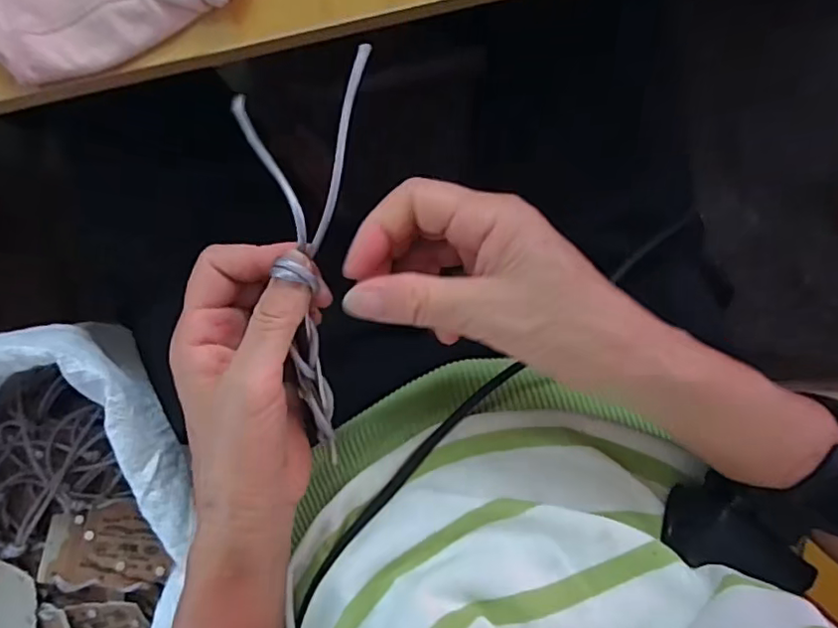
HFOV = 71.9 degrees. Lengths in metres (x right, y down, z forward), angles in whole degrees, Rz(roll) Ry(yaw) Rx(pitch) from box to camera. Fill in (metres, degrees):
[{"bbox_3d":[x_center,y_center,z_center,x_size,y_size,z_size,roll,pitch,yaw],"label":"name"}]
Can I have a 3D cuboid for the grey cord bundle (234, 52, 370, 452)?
[{"bbox_3d":[-0.054,-0.020,0.262,0.054,0.023,0.189,3,103,1],"label":"grey cord bundle"}]

